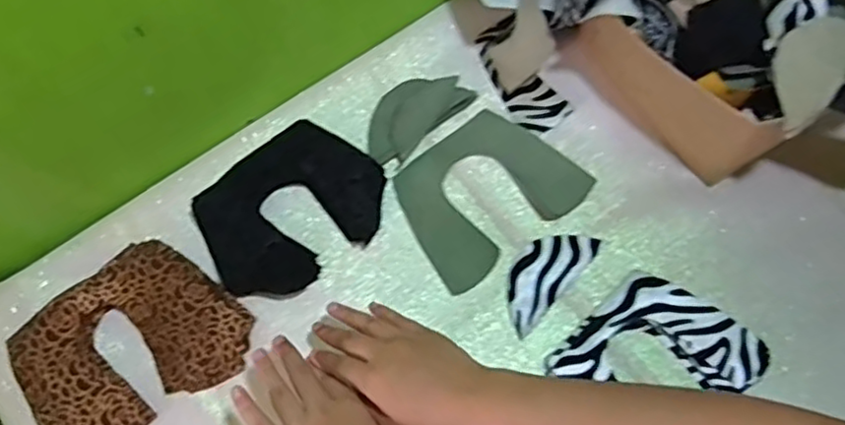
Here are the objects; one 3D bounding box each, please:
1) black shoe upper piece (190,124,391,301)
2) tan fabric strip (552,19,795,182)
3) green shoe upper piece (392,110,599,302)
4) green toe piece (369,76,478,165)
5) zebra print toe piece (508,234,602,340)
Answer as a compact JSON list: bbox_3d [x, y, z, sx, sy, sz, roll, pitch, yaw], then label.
[{"bbox_3d":[-0.117,-0.004,0.598,0.161,0.033,0.123,-36,72,-11],"label":"black shoe upper piece"},{"bbox_3d":[0.204,-0.108,0.586,0.024,0.103,0.202,-40,73,-12],"label":"tan fabric strip"},{"bbox_3d":[0.056,-0.022,0.612,0.158,0.004,0.126,-36,72,-11],"label":"green shoe upper piece"},{"bbox_3d":[-0.010,-0.094,0.635,0.111,0.008,0.060,-43,73,-13],"label":"green toe piece"},{"bbox_3d":[0.104,0.051,0.579,0.047,0.008,0.104,40,75,15],"label":"zebra print toe piece"}]

